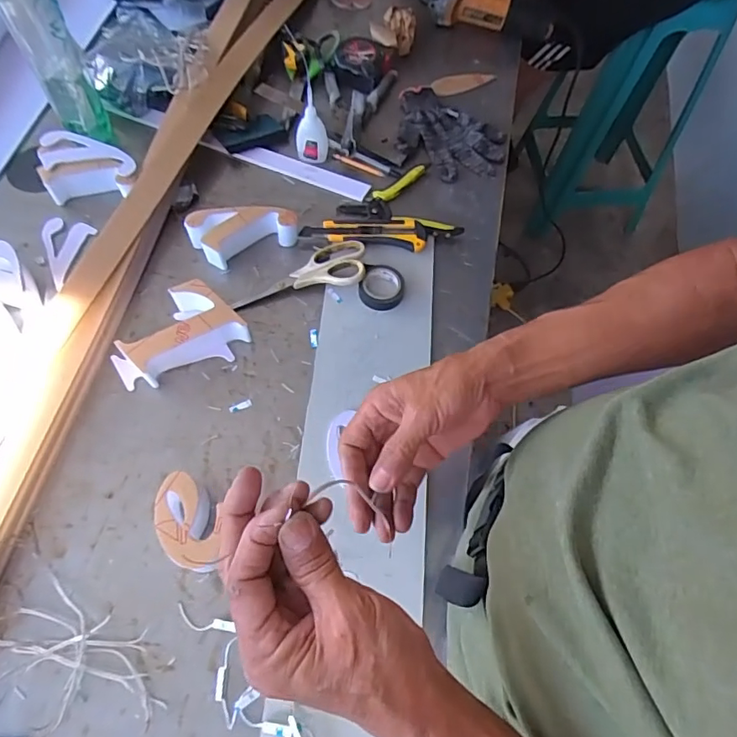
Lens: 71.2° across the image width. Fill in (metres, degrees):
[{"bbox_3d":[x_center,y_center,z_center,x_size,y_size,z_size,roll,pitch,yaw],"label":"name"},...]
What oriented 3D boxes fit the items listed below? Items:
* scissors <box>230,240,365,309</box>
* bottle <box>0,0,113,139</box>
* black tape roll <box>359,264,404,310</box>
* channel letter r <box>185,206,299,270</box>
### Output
[{"bbox_3d":[-0.090,-0.125,0.667,0.174,0.010,0.073,-12,58,1],"label":"scissors"},{"bbox_3d":[-0.400,-0.403,0.642,0.065,0.263,0.083,-26,69,-16],"label":"bottle"},{"bbox_3d":[0.018,-0.105,0.659,0.056,0.022,0.060,1,63,-2],"label":"black tape roll"},{"bbox_3d":[-0.165,-0.182,0.678,0.132,0.045,0.068,-22,66,-13],"label":"channel letter r"}]

